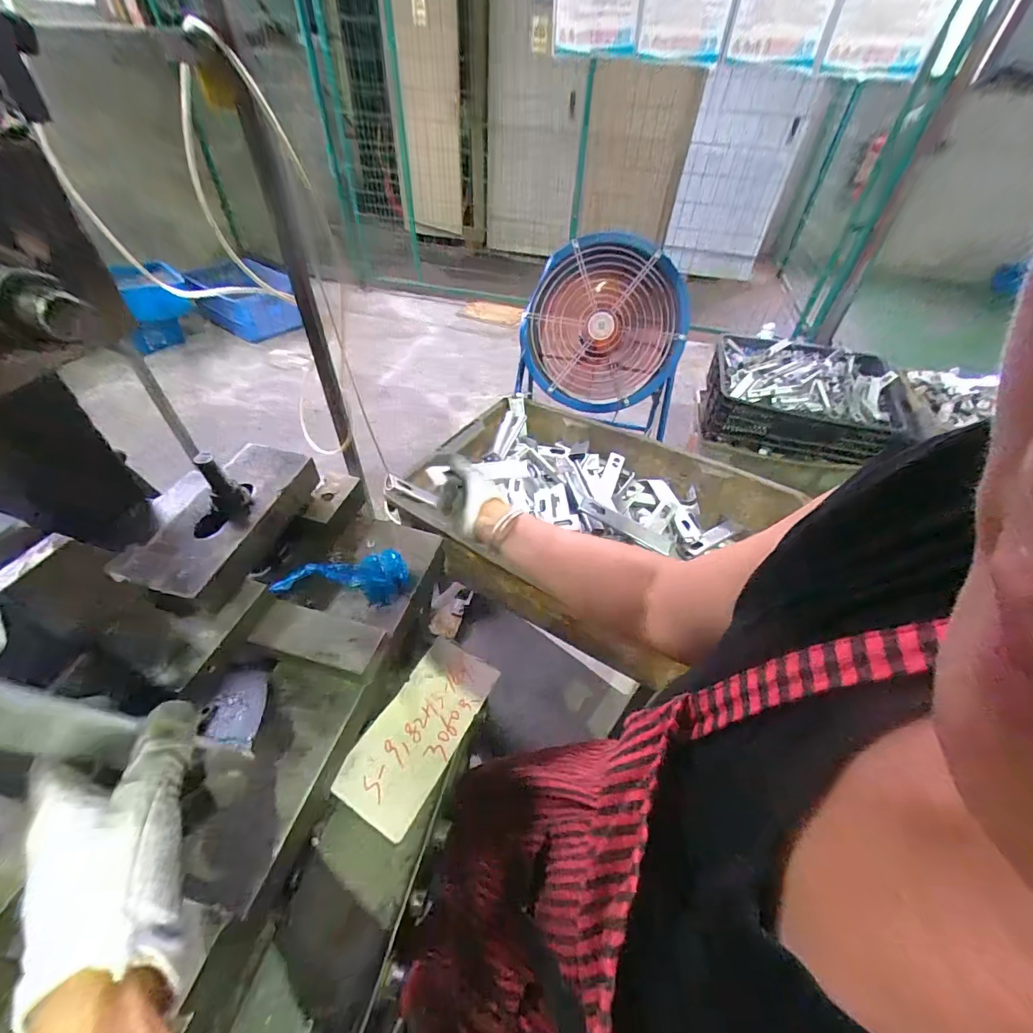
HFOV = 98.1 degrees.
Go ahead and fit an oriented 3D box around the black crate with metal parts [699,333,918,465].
[{"bbox_3d":[0.999,-0.432,1.626,0.618,0.237,0.400,11,47,6],"label":"black crate with metal parts"}]

